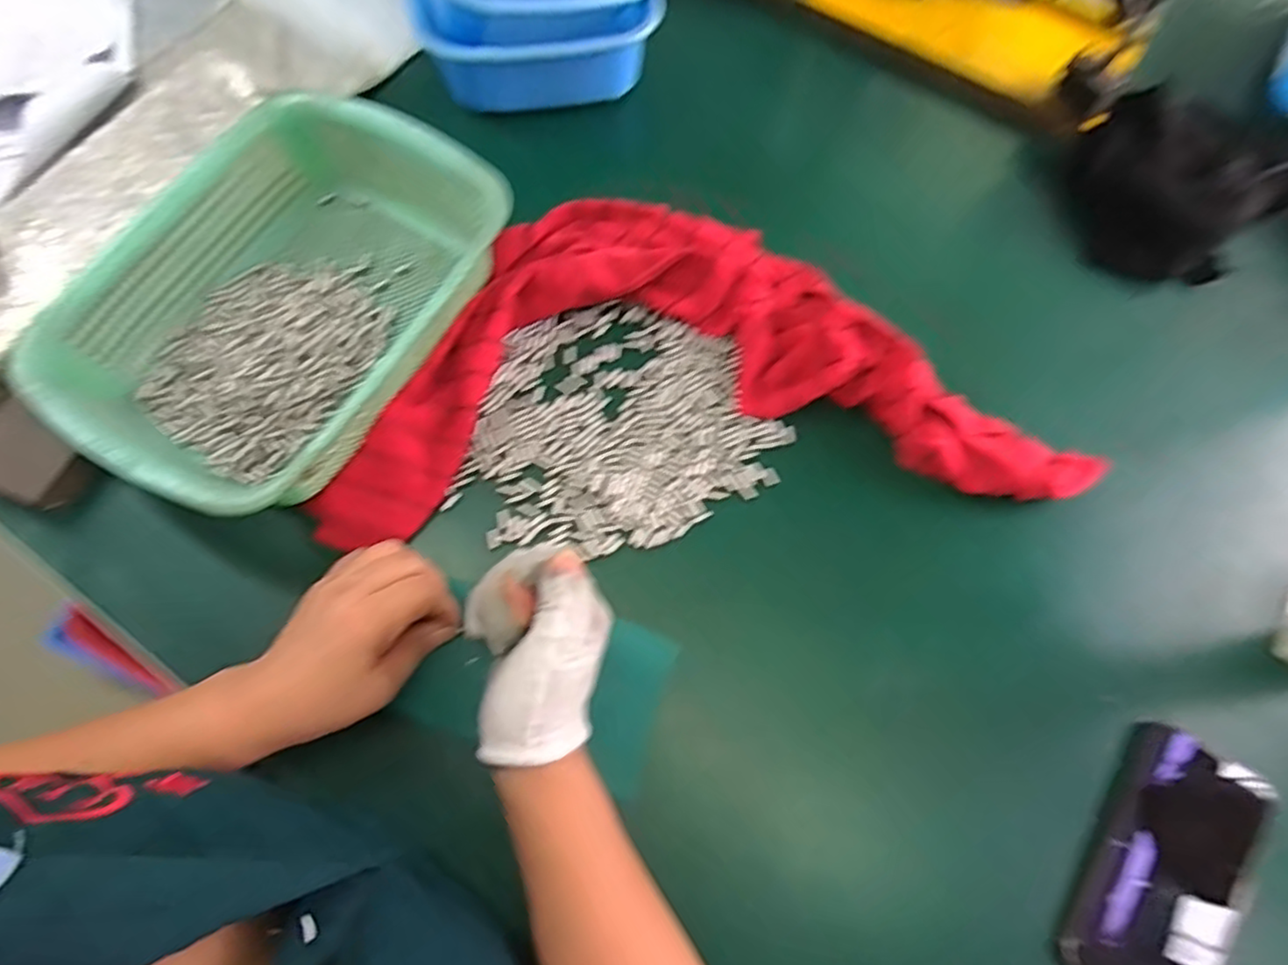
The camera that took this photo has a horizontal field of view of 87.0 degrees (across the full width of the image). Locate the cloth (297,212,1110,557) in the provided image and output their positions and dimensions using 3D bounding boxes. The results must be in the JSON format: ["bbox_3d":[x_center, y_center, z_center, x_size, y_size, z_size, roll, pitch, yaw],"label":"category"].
[{"bbox_3d":[0.038,-0.100,0.506,0.518,0.042,0.254,-3,69,-3],"label":"cloth"}]

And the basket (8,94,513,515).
[{"bbox_3d":[-0.243,-0.122,0.477,0.207,0.081,0.292,27,71,8],"label":"basket"}]

